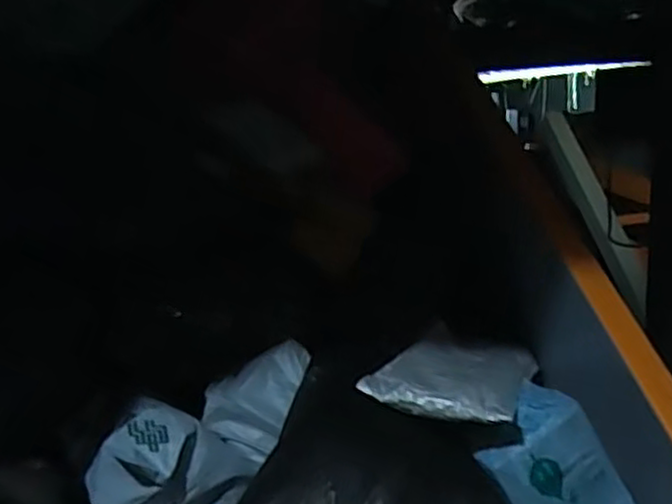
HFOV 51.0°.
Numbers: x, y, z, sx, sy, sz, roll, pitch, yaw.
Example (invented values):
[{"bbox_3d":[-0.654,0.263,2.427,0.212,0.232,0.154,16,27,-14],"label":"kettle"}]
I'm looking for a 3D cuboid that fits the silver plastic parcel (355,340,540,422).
[{"bbox_3d":[0.125,0.121,0.717,0.129,0.021,0.222,11,12,22],"label":"silver plastic parcel"}]

